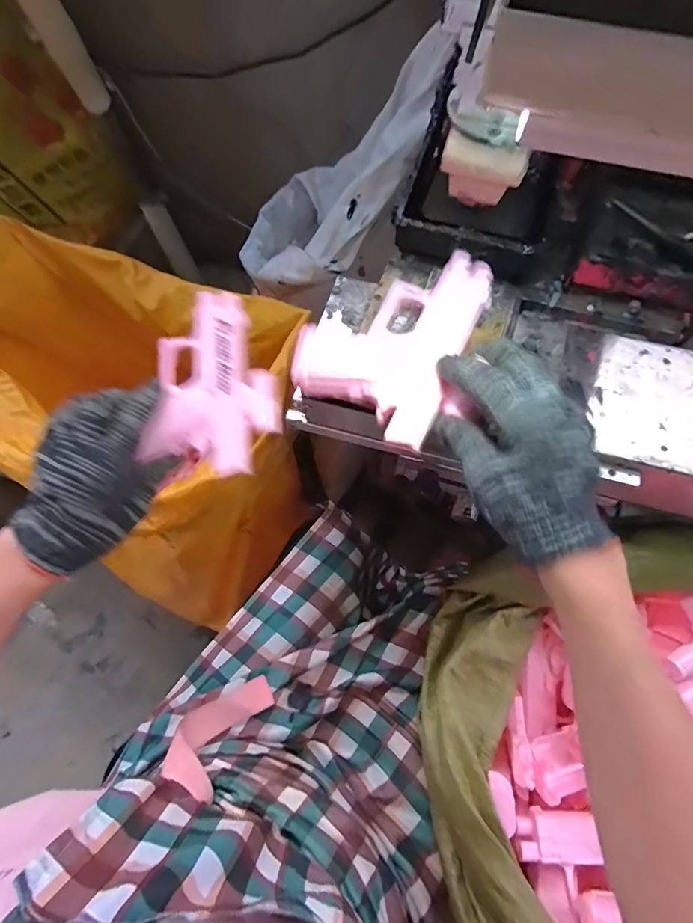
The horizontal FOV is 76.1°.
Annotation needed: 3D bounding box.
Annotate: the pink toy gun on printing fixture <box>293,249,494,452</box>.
[{"bbox_3d":[0.032,-0.092,0.314,0.105,0.031,0.141,24,70,10],"label":"pink toy gun on printing fixture"}]

